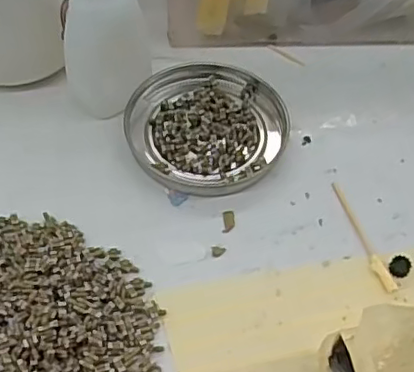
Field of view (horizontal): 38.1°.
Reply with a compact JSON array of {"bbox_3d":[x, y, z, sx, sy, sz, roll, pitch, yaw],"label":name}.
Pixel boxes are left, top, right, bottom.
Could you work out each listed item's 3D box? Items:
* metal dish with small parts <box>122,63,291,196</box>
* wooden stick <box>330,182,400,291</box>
[{"bbox_3d":[0.001,-0.033,0.301,0.078,0.009,0.079,1,55,-2],"label":"metal dish with small parts"},{"bbox_3d":[0.069,0.021,0.270,0.006,0.004,0.059,-14,57,-13],"label":"wooden stick"}]

